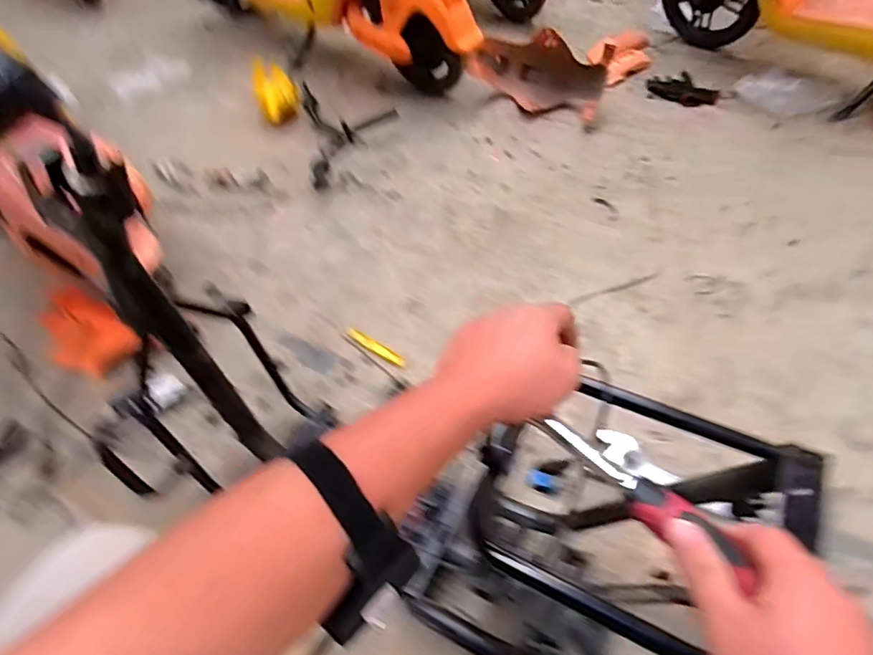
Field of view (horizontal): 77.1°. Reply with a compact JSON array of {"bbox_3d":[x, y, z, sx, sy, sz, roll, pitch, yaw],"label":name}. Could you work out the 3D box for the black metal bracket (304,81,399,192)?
[{"bbox_3d":[-0.257,-0.608,1.696,0.282,0.079,0.596,-11,49,-6],"label":"black metal bracket"}]

